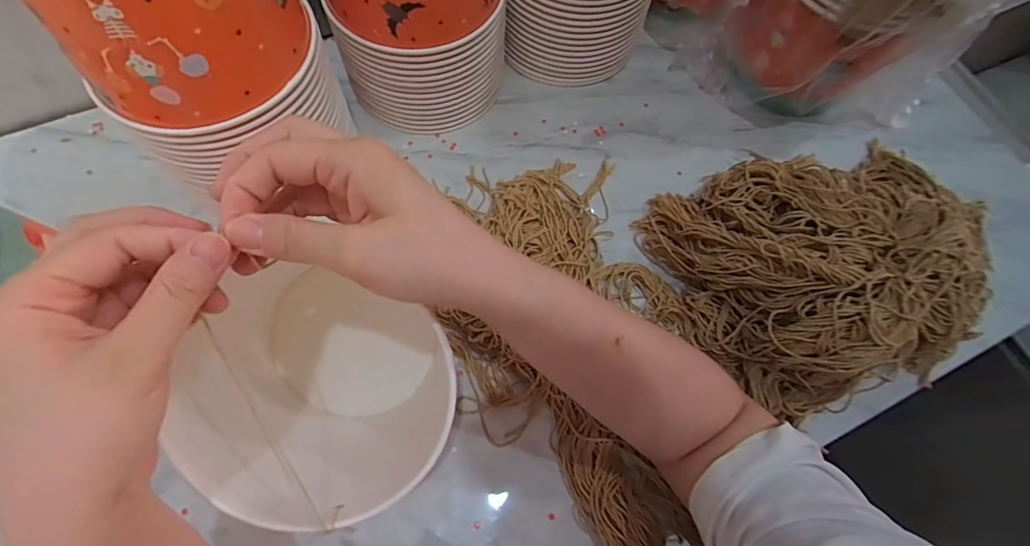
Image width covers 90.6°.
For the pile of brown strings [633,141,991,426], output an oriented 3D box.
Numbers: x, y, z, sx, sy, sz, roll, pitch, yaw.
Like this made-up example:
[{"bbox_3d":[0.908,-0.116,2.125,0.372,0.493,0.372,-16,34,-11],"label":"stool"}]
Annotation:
[{"bbox_3d":[0.282,-0.014,0.444,0.271,0.105,0.221,-13,70,-8],"label":"pile of brown strings"}]

